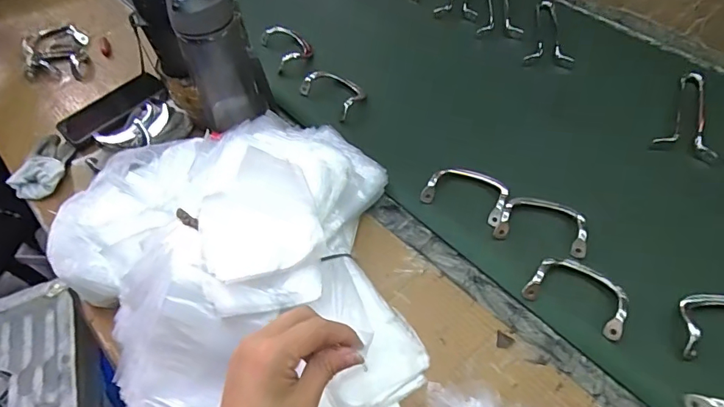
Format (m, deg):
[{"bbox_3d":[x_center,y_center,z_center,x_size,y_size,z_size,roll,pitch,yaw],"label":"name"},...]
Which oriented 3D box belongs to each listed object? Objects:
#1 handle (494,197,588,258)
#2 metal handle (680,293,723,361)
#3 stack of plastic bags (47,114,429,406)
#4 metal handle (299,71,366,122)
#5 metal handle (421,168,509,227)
[{"bbox_3d":[0.207,0.022,0.545,0.098,0.018,0.058,9,57,10],"label":"handle"},{"bbox_3d":[0.366,0.119,0.470,0.098,0.025,0.074,2,56,6],"label":"metal handle"},{"bbox_3d":[-0.140,0.056,0.490,0.361,0.125,0.366,-10,55,-2],"label":"stack of plastic bags"},{"bbox_3d":[-0.041,-0.168,0.702,0.059,0.024,0.101,-40,62,-21],"label":"metal handle"},{"bbox_3d":[0.127,-0.014,0.575,0.098,0.013,0.055,20,86,18],"label":"metal handle"}]

